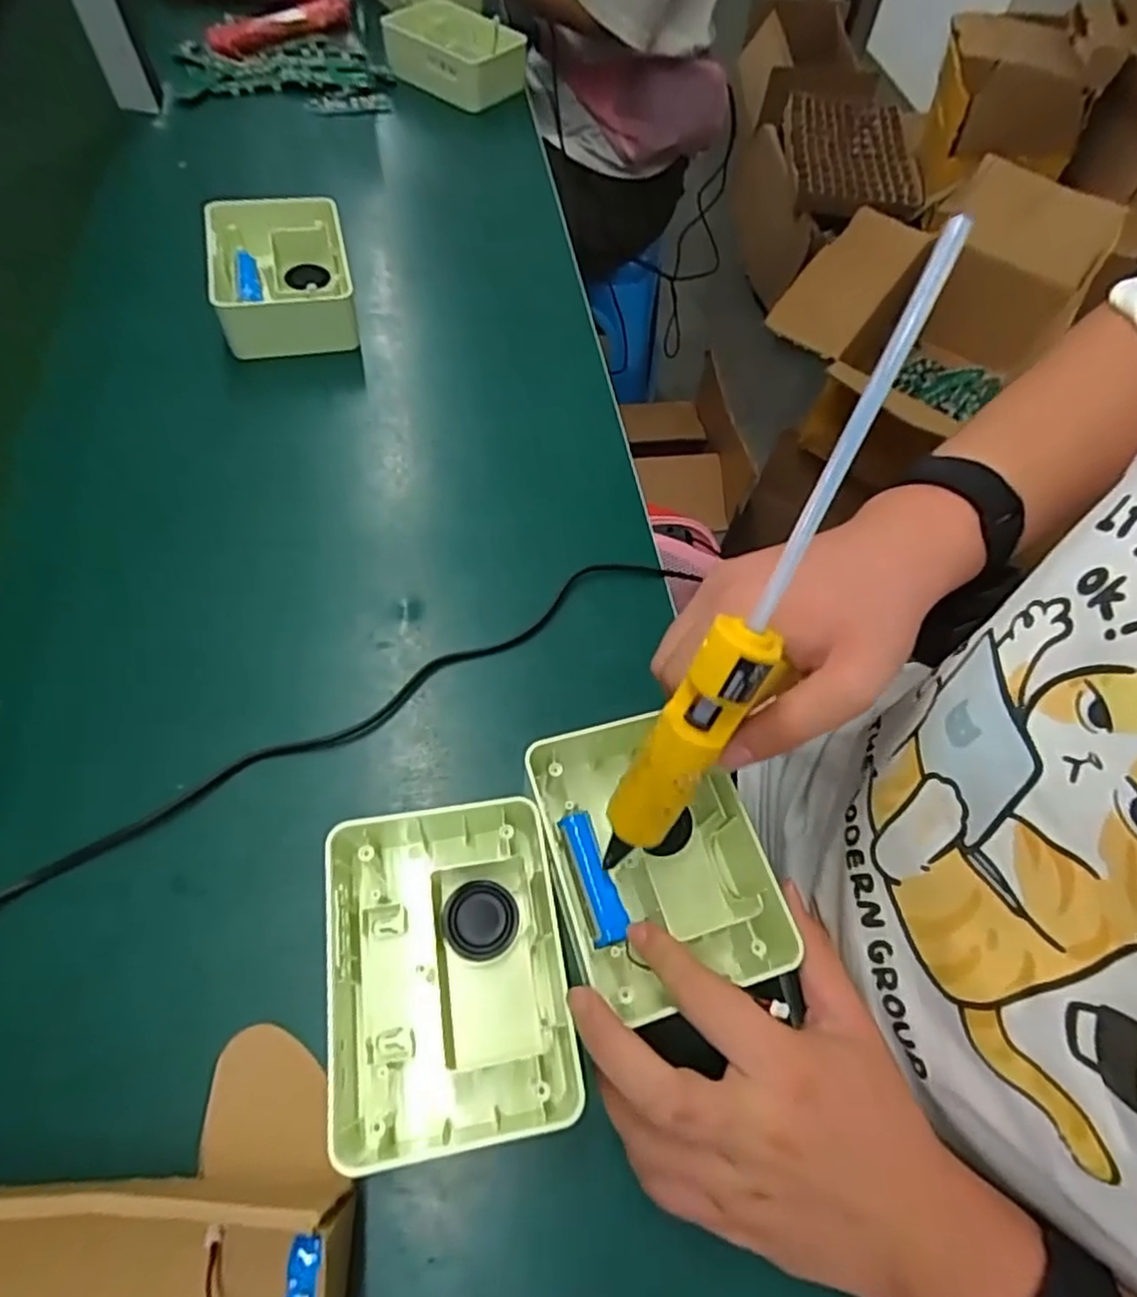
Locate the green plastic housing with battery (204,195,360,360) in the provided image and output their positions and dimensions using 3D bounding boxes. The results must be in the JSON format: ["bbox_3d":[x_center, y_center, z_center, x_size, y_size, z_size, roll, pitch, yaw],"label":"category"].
[{"bbox_3d":[-0.239,-0.312,0.571,0.107,0.056,0.146,-11,62,-10],"label":"green plastic housing with battery"}]

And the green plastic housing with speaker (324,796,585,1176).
[{"bbox_3d":[-0.057,0.150,0.327,0.106,0.046,0.145,-8,62,-8],"label":"green plastic housing with speaker"}]

